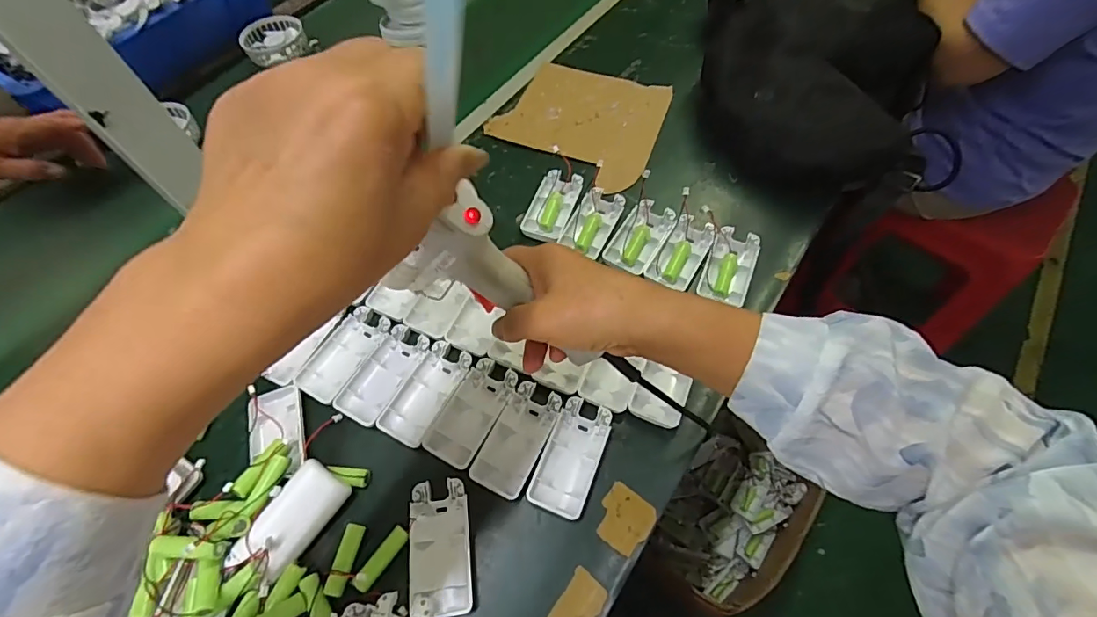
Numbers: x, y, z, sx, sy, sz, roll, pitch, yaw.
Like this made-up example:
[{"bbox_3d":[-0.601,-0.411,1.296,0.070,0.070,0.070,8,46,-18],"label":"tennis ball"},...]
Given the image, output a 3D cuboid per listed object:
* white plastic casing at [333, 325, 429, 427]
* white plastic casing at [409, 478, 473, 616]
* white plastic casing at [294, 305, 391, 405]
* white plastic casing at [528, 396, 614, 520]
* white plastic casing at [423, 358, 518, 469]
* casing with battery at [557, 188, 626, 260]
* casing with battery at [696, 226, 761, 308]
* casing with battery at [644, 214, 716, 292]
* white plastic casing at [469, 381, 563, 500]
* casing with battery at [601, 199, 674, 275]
[{"bbox_3d":[-0.152,0.064,0.460,0.047,0.016,0.096,25,64,15],"label":"white plastic casing"},{"bbox_3d":[-0.085,0.186,0.386,0.046,0.013,0.094,-8,60,-2],"label":"white plastic casing"},{"bbox_3d":[-0.195,0.045,0.473,0.047,0.019,0.095,25,64,16],"label":"white plastic casing"},{"bbox_3d":[0.020,0.126,0.418,0.046,0.015,0.095,19,63,12],"label":"white plastic casing"},{"bbox_3d":[-0.067,0.092,0.439,0.046,0.013,0.094,25,64,16],"label":"white plastic casing"},{"bbox_3d":[0.049,-0.095,0.533,0.048,0.015,0.086,20,63,13],"label":"casing with battery"},{"bbox_3d":[0.186,-0.045,0.504,0.046,0.013,0.085,20,63,13],"label":"casing with battery"},{"bbox_3d":[0.138,-0.058,0.511,0.047,0.017,0.084,25,64,15],"label":"casing with battery"},{"bbox_3d":[-0.025,0.112,0.424,0.048,0.010,0.095,23,64,15],"label":"white plastic casing"},{"bbox_3d":[0.098,-0.077,0.521,0.047,0.018,0.087,27,64,16],"label":"casing with battery"}]

